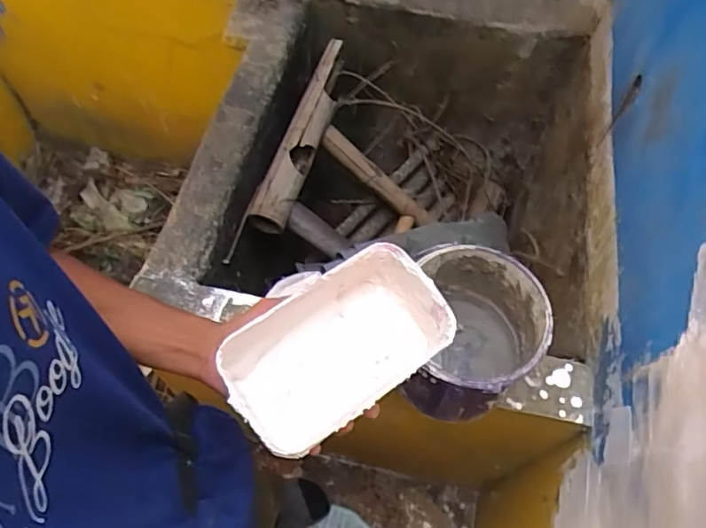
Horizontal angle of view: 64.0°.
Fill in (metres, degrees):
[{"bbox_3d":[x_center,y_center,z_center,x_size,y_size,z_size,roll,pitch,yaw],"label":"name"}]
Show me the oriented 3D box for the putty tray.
[{"bbox_3d":[-0.010,0.075,0.481,0.189,0.088,0.109,-35,67,-19],"label":"putty tray"}]

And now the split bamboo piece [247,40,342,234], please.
[{"bbox_3d":[-0.102,-0.290,1.202,0.075,0.096,0.474,15,62,7],"label":"split bamboo piece"}]

